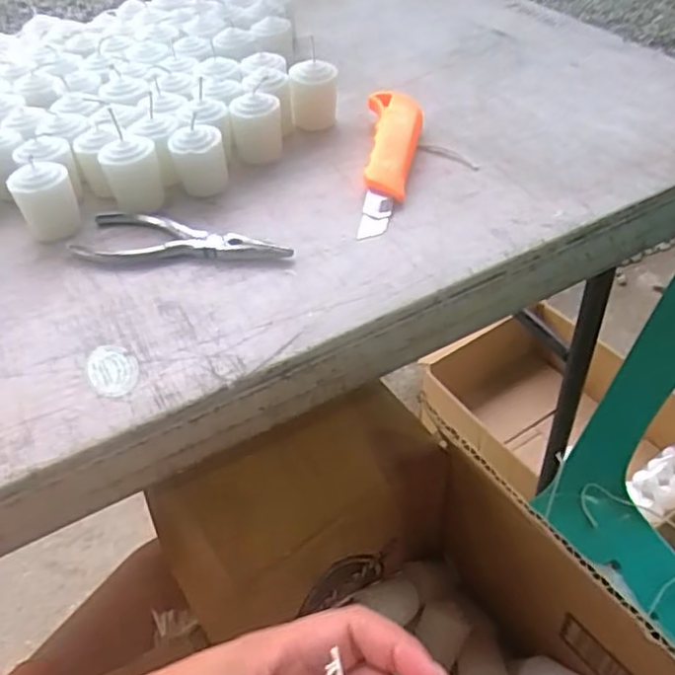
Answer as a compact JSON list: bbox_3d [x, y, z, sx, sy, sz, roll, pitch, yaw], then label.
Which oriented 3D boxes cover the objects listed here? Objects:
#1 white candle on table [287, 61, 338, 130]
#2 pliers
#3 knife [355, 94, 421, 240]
[{"bbox_3d":[-0.019,-0.196,0.535,0.036,0.049,0.032,1,46,5],"label":"white candle on table"},{"bbox_3d":[-0.103,-0.061,0.431,0.144,0.011,0.047,11,47,15],"label":"pliers"},{"bbox_3d":[0.041,-0.133,0.483,0.040,0.022,0.162,1,46,6],"label":"knife"}]

